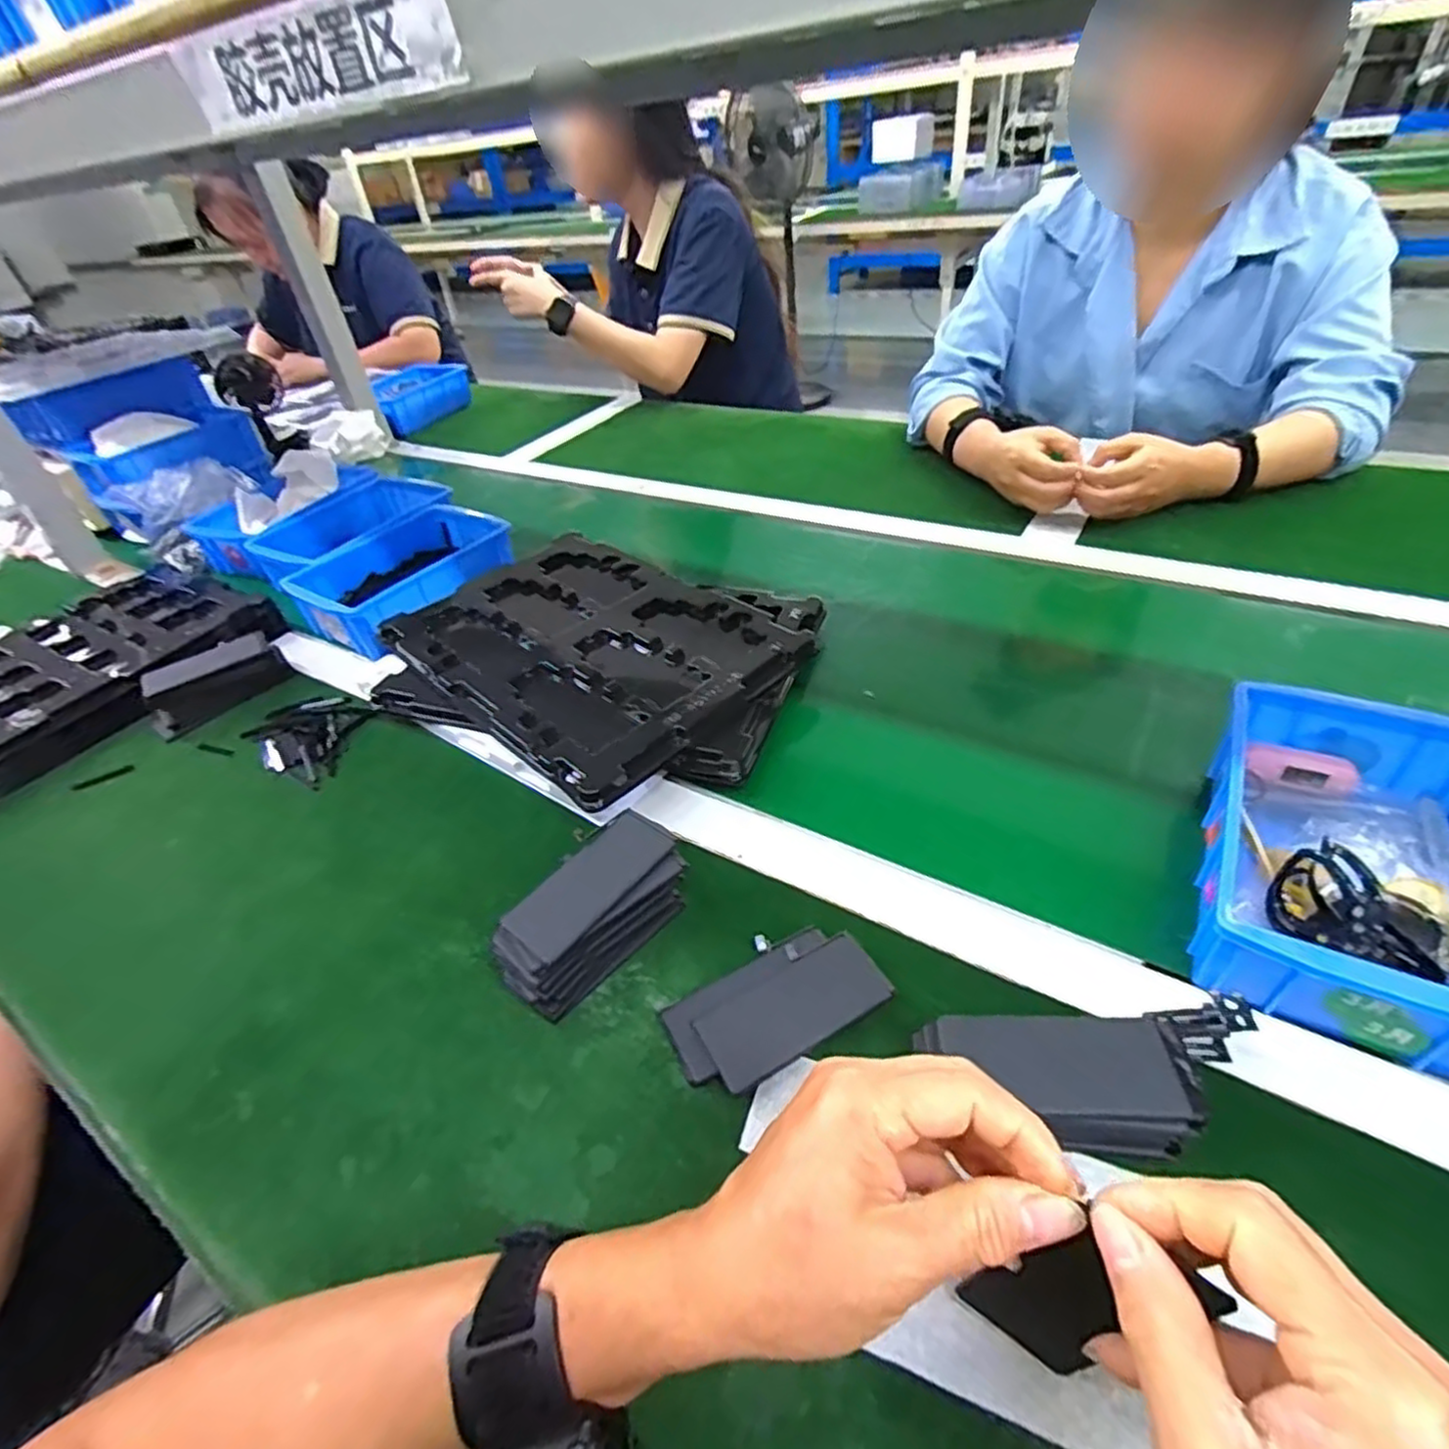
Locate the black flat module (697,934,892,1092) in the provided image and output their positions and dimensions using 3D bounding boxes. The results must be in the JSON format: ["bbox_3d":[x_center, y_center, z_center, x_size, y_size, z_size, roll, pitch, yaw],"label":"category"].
[{"bbox_3d":[0.036,0.147,0.367,0.097,0.004,0.042,-25,50,-17],"label":"black flat module"}]

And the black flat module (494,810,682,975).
[{"bbox_3d":[-0.075,0.088,0.391,0.041,0.009,0.103,25,50,31],"label":"black flat module"}]

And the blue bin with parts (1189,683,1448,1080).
[{"bbox_3d":[0.337,0.072,0.381,0.140,0.066,0.206,14,45,23],"label":"blue bin with parts"}]

